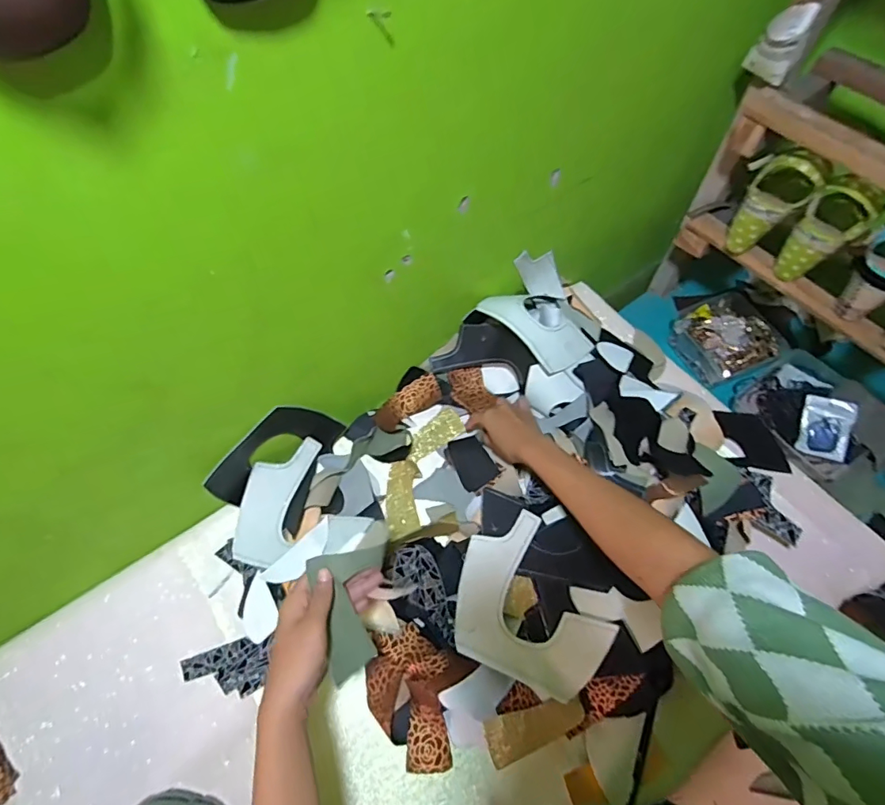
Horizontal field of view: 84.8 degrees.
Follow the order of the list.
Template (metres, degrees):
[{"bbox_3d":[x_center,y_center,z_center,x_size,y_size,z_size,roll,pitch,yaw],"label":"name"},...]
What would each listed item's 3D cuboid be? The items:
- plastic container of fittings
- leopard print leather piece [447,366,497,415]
[{"bbox_3d":[0.549,-0.126,0.948,0.172,0.072,0.169,-17,63,-9],"label":"plastic container of fittings"},{"bbox_3d":[0.044,-0.022,0.745,0.056,0.017,0.067,-20,63,-11],"label":"leopard print leather piece"}]

